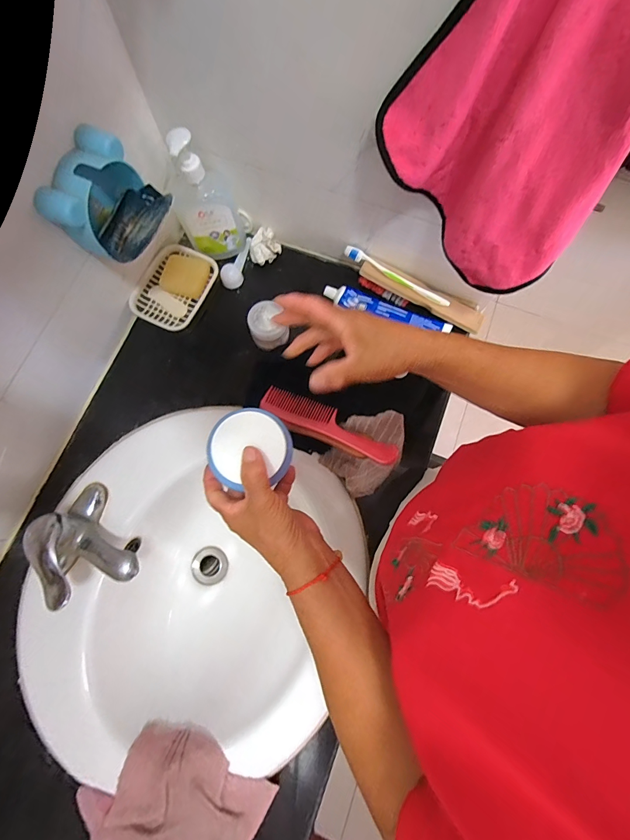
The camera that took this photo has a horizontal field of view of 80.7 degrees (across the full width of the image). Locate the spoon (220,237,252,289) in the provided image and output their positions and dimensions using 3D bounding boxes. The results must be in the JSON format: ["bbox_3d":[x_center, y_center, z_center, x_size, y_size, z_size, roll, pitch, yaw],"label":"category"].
[{"bbox_3d":[-0.126,-0.267,0.619,0.031,0.025,0.100,19,77,4],"label":"spoon"}]

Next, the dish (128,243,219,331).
[{"bbox_3d":[-0.223,-0.213,0.589,0.093,0.023,0.138,25,78,6],"label":"dish"}]

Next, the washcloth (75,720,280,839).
[{"bbox_3d":[-0.165,0.460,0.448,0.169,0.041,0.176,43,80,9],"label":"washcloth"}]

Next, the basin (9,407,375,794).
[{"bbox_3d":[-0.160,0.242,0.578,0.423,0.173,0.481,24,78,5],"label":"basin"}]

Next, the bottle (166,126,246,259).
[{"bbox_3d":[-0.157,-0.321,0.530,0.071,0.169,0.085,44,80,9],"label":"bottle"}]

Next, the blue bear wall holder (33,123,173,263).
[{"bbox_3d":[-0.238,-0.250,0.442,0.089,0.101,0.113,20,77,4],"label":"blue bear wall holder"}]

